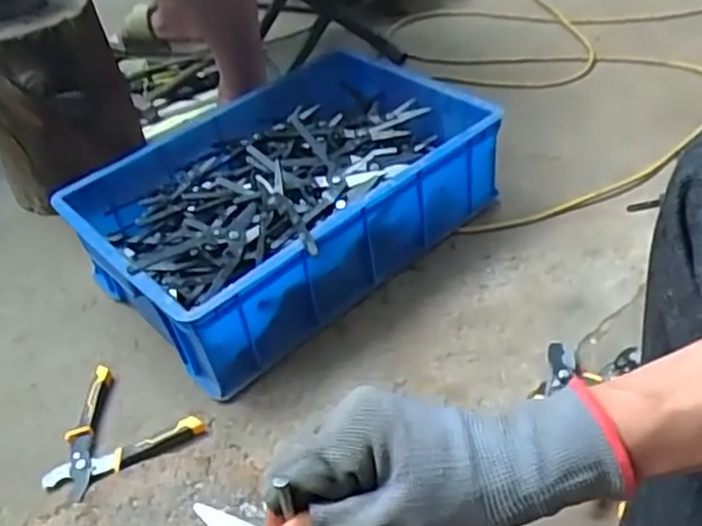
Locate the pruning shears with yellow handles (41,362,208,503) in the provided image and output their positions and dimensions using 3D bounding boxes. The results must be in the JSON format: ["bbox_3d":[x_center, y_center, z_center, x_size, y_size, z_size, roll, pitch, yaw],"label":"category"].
[{"bbox_3d":[-0.273,0.201,0.802,0.162,0.023,0.140,20,48,28],"label":"pruning shears with yellow handles"}]

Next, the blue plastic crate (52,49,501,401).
[{"bbox_3d":[-0.089,-0.088,0.980,0.508,0.152,0.347,-34,48,-27],"label":"blue plastic crate"}]

